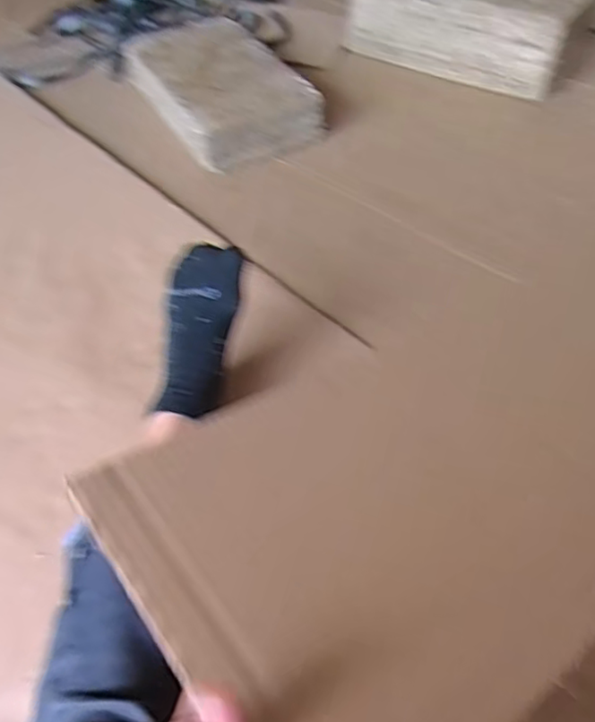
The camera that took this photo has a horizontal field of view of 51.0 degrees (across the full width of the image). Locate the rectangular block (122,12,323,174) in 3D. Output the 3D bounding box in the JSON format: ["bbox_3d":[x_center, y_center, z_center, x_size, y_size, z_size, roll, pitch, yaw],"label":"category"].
[{"bbox_3d":[-0.144,-0.488,1.106,0.223,0.090,0.365,-26,54,-18],"label":"rectangular block"}]

